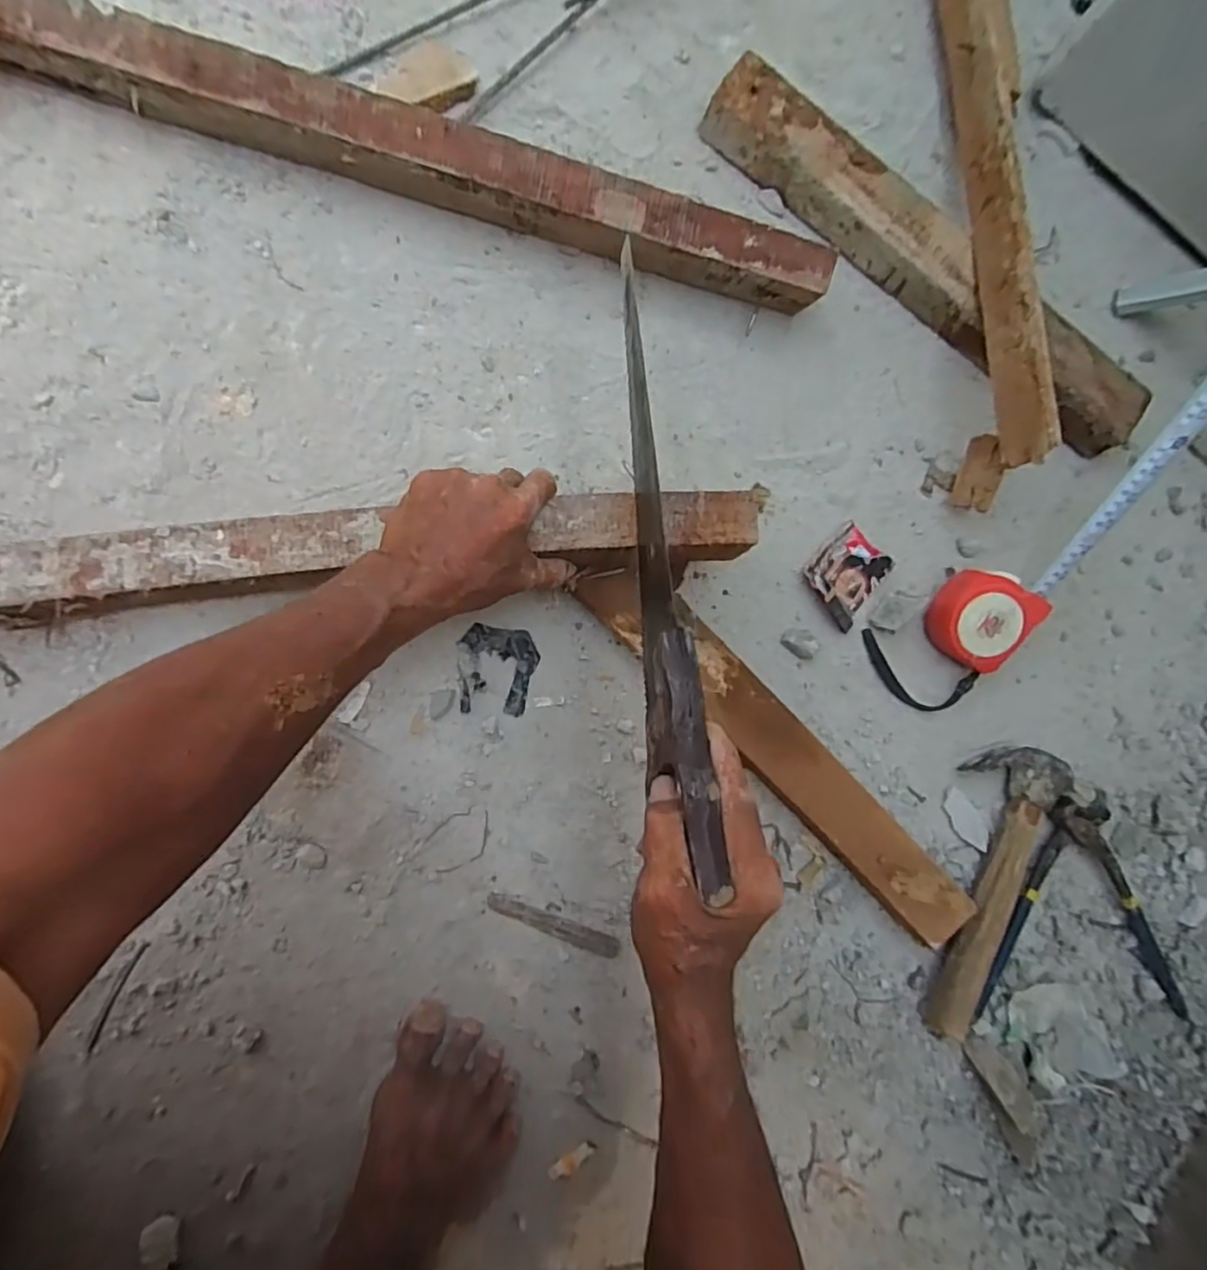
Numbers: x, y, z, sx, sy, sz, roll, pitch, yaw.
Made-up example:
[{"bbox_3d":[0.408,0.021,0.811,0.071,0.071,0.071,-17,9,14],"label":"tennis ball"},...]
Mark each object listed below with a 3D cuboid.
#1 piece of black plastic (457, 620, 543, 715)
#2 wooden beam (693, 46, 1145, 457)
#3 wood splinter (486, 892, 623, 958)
[{"bbox_3d":[-0.084,0.027,0.479,0.061,0.005,0.066,9,84,-5],"label":"piece of black plastic"},{"bbox_3d":[0.290,-0.329,0.548,0.466,0.048,0.074,37,80,-4],"label":"wooden beam"},{"bbox_3d":[-0.037,0.223,0.469,0.106,0.006,0.016,23,83,-7],"label":"wood splinter"}]

